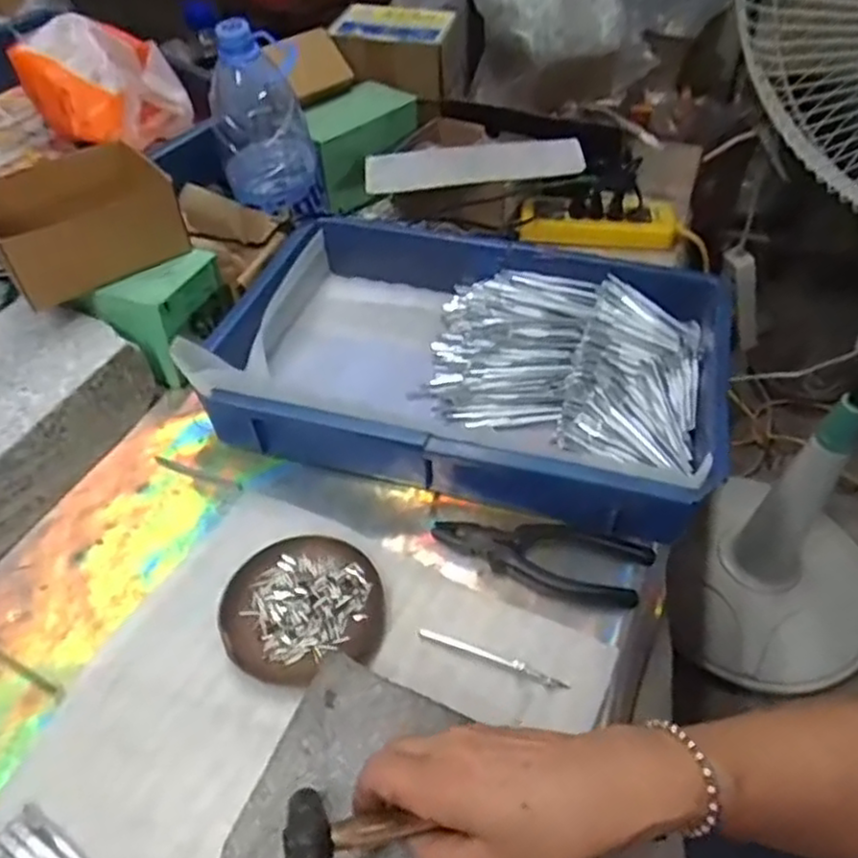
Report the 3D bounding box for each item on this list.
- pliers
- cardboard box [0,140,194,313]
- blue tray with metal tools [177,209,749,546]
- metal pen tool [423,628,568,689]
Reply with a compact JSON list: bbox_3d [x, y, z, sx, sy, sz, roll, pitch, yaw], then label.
[{"bbox_3d":[0.084,0.095,0.538,0.160,0.016,0.056,15,52,15],"label":"pliers"},{"bbox_3d":[-0.307,-0.185,0.621,0.155,0.079,0.102,-36,58,-25],"label":"cardboard box"},{"bbox_3d":[0.037,-0.071,0.635,0.432,0.082,0.294,13,51,13],"label":"blue tray with metal tools"},{"bbox_3d":[0.045,0.158,0.489,0.107,0.004,0.011,17,53,17],"label":"metal pen tool"}]

